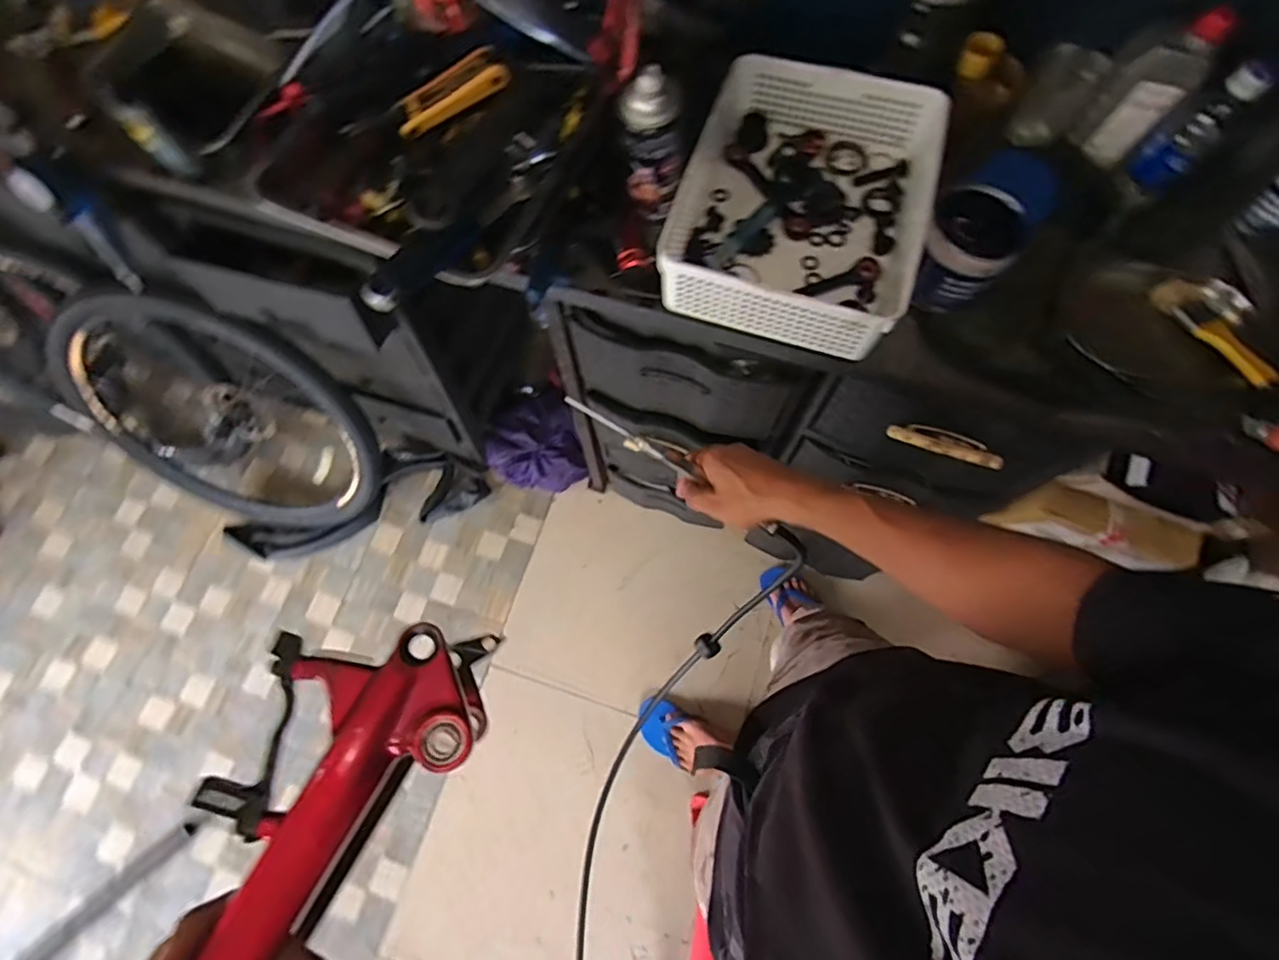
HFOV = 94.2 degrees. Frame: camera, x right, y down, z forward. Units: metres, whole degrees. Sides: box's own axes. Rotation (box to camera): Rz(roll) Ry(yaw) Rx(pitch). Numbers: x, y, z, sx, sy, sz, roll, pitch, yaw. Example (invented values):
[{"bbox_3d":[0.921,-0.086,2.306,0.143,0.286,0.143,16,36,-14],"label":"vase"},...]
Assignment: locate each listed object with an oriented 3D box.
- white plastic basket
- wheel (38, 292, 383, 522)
[{"bbox_3d":[0.182,-0.308,0.671,0.251,0.099,0.327,17,73,6],"label":"white plastic basket"},{"bbox_3d":[-0.870,-0.123,1.269,0.652,0.632,0.084,14,46,-4],"label":"wheel"}]

